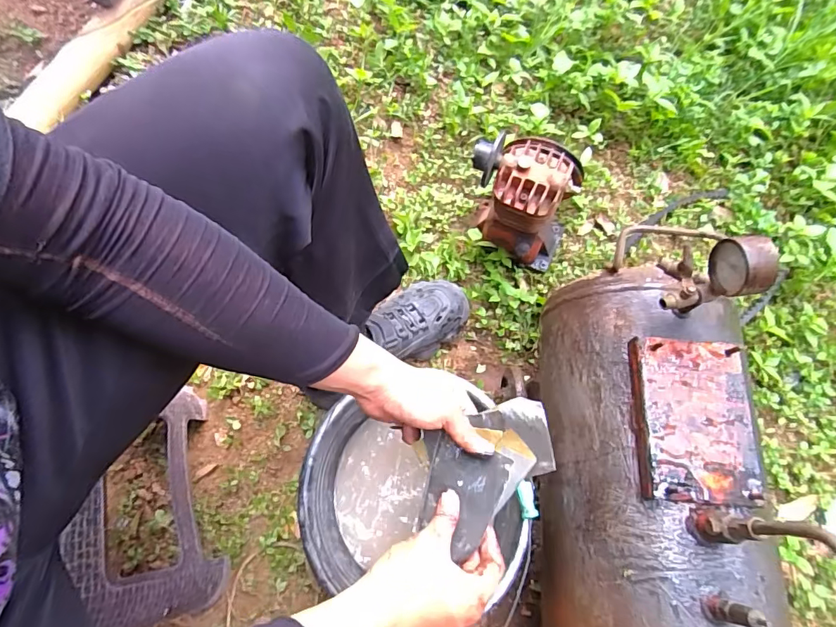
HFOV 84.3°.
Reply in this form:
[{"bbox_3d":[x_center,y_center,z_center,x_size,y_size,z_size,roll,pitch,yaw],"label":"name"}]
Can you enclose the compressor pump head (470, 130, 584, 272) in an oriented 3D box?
[{"bbox_3d":[0.170,-0.181,0.749,0.160,0.223,0.122,27,70,11],"label":"compressor pump head"}]

